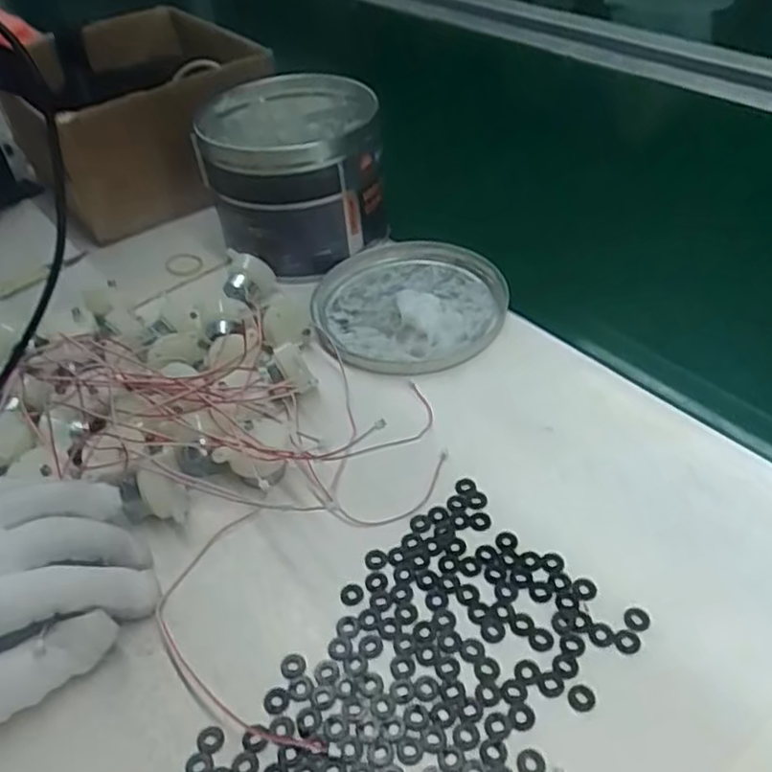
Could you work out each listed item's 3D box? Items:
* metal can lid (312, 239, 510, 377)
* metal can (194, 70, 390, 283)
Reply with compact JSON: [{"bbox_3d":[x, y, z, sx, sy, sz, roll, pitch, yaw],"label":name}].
[{"bbox_3d":[0.015,-0.059,0.478,0.125,0.013,0.139,-9,43,-4],"label":"metal can lid"},{"bbox_3d":[-0.068,-0.158,0.529,0.124,0.104,0.132,-11,43,-6],"label":"metal can"}]

